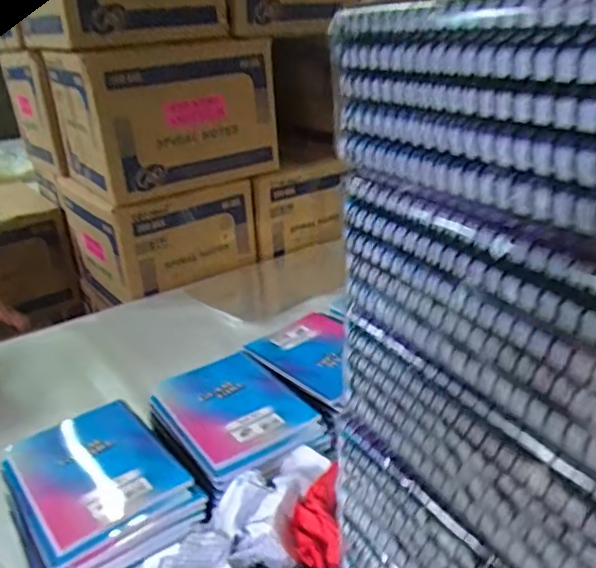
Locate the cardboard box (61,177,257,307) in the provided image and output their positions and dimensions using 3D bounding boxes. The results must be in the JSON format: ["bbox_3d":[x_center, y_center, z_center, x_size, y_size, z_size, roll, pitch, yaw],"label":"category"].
[{"bbox_3d":[-0.343,-0.135,1.449,0.342,0.240,0.399,-18,29,-28],"label":"cardboard box"}]

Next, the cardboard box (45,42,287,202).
[{"bbox_3d":[-0.331,-0.391,1.343,0.402,0.281,0.346,-15,28,-23],"label":"cardboard box"}]

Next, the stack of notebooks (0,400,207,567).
[{"bbox_3d":[-0.219,0.245,0.662,0.169,0.121,0.190,-19,30,-30],"label":"stack of notebooks"}]

